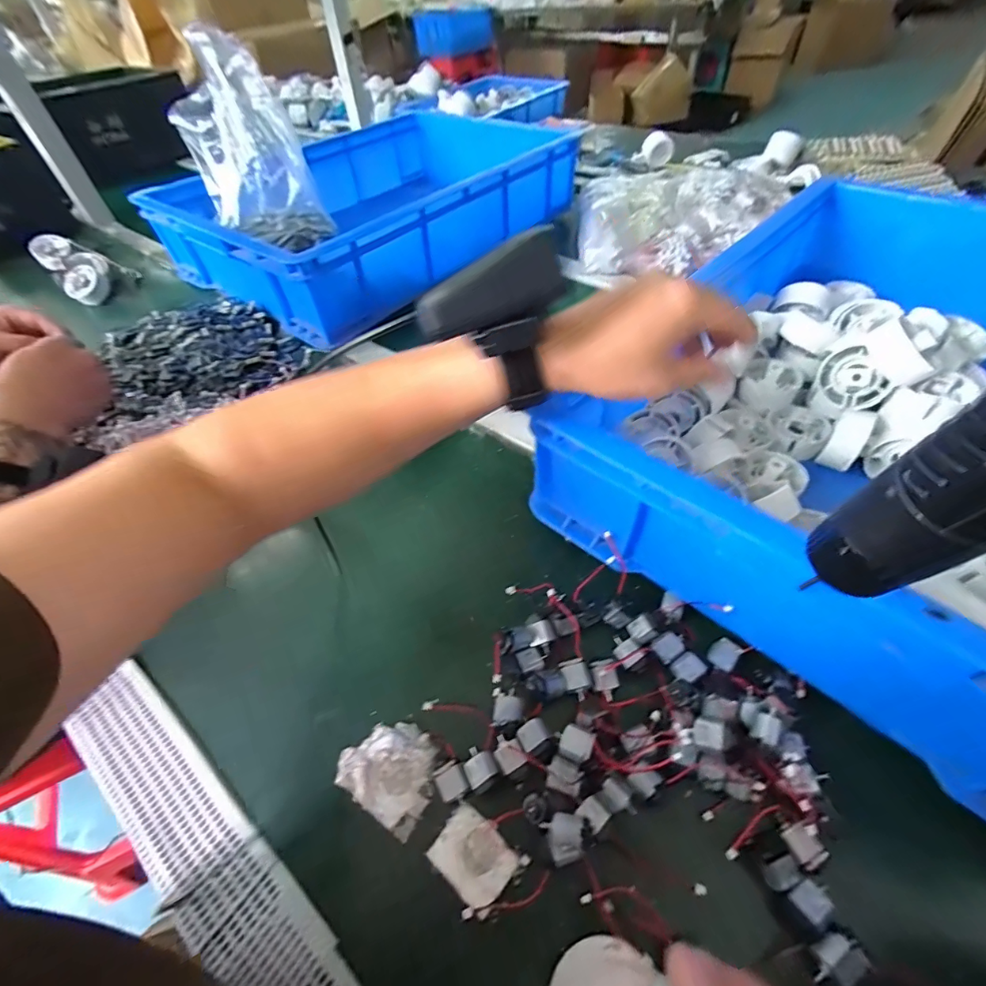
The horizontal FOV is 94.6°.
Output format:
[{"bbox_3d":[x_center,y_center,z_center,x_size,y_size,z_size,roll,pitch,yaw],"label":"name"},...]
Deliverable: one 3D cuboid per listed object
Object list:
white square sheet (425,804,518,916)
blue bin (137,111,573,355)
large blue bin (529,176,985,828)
[{"bbox_3d":[-0.012,0.221,0.276,0.047,0.004,0.036,32,59,26],"label":"white square sheet"},{"bbox_3d":[-0.171,-0.503,0.782,0.435,0.124,0.660,34,60,27],"label":"blue bin"},{"bbox_3d":[0.354,-0.090,0.395,0.372,0.131,0.582,32,59,27],"label":"large blue bin"}]

